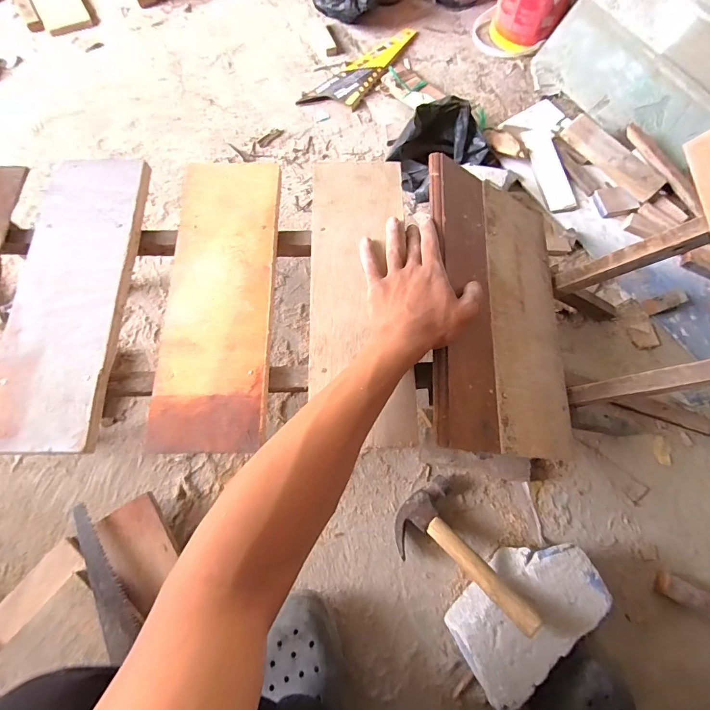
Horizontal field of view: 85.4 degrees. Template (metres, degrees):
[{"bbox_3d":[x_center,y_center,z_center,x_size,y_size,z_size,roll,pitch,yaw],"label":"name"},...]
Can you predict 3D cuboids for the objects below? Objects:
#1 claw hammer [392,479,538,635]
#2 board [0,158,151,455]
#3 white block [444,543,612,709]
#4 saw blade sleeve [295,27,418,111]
[{"bbox_3d":[0.154,0.287,0.539,0.124,0.043,0.215,-39,56,-14],"label":"claw hammer"},{"bbox_3d":[-0.316,-0.074,0.430,0.118,0.017,0.354,-2,71,-3],"label":"board"},{"bbox_3d":[0.231,0.350,0.538,0.208,0.080,0.116,-36,78,-14],"label":"white block"},{"bbox_3d":[0.030,-0.645,0.872,0.097,0.019,0.342,42,74,9],"label":"saw blade sleeve"}]

